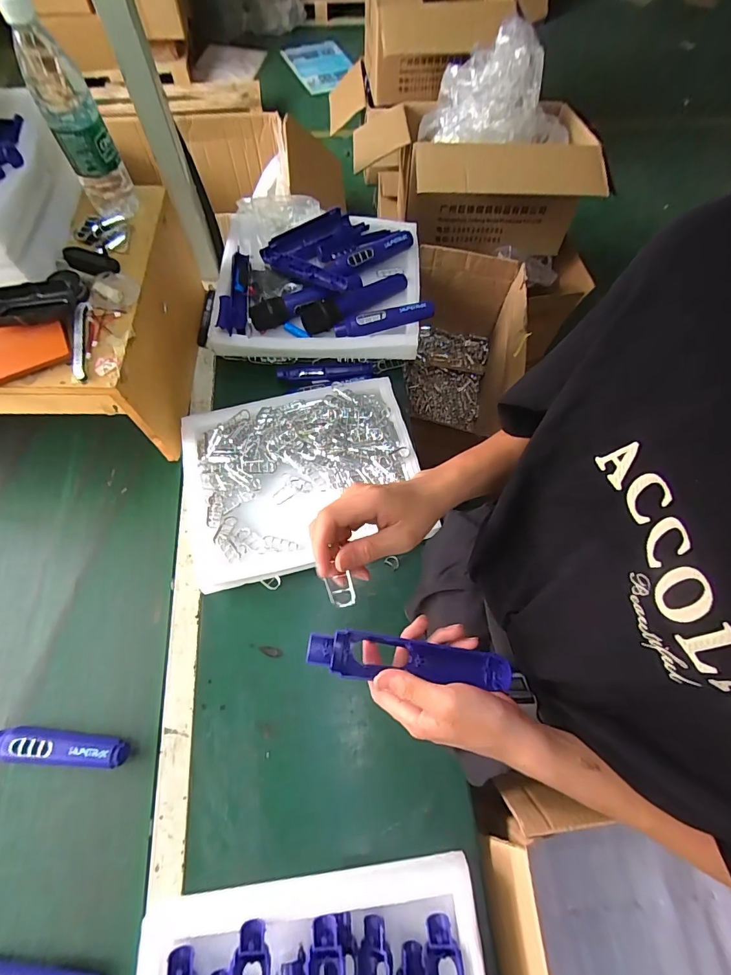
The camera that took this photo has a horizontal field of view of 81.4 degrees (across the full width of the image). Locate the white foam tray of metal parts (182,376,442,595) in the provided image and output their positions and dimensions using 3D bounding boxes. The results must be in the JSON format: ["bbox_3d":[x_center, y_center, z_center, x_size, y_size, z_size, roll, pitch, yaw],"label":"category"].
[{"bbox_3d":[-0.101,-0.017,0.659,0.352,0.045,0.283,-13,68,-9],"label":"white foam tray of metal parts"}]

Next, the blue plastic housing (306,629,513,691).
[{"bbox_3d":[0.039,0.152,0.371,0.176,0.017,0.036,8,66,-5],"label":"blue plastic housing"}]

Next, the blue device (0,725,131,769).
[{"bbox_3d":[-0.390,0.326,0.533,0.177,0.029,0.039,5,66,-1],"label":"blue device"}]

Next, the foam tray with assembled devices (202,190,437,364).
[{"bbox_3d":[-0.087,-0.376,0.766,0.371,0.078,0.313,-1,67,-3],"label":"foam tray with assembled devices"}]

